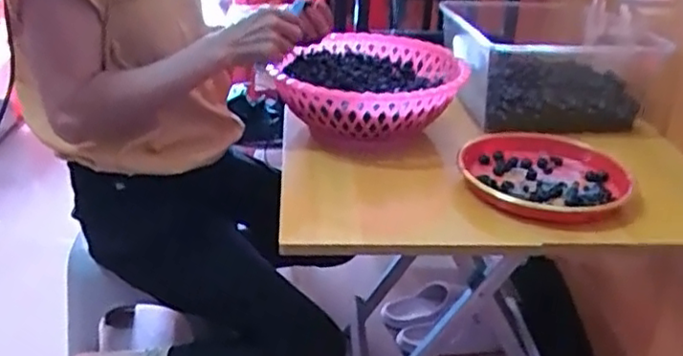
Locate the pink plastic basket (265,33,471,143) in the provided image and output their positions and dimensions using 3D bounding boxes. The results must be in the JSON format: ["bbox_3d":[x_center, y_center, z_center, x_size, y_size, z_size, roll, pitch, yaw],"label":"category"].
[{"bbox_3d":[0.050,-0.137,1.021,0.262,0.089,0.299,7,27,11],"label":"pink plastic basket"}]

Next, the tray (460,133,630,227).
[{"bbox_3d":[0.265,-0.002,0.889,0.213,0.034,0.233,8,27,12],"label":"tray"}]

